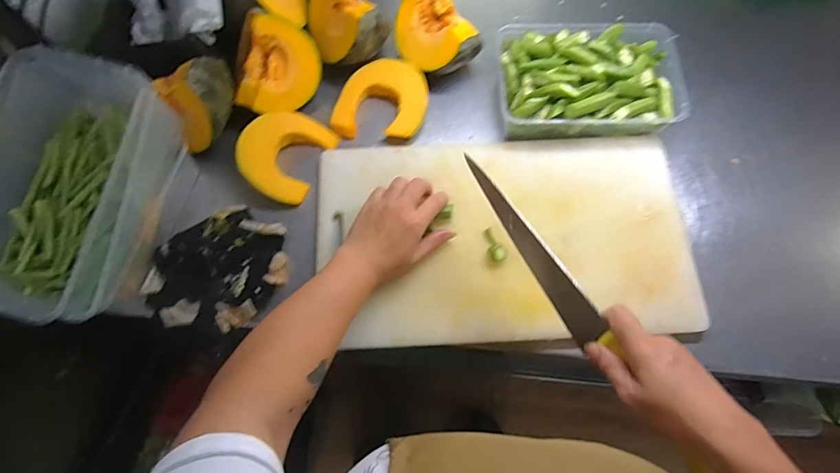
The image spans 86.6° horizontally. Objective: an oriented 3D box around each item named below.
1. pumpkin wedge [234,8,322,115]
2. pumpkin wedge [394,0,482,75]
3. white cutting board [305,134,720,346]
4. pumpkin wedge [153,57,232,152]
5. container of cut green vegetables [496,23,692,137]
[{"bbox_3d":[-0.181,-0.214,0.547,0.109,0.082,0.091,-12,71,-4],"label":"pumpkin wedge"},{"bbox_3d":[0.013,-0.256,0.583,0.075,0.078,0.122,-40,75,-12],"label":"pumpkin wedge"},{"bbox_3d":[0.099,-0.004,0.530,0.434,0.029,0.244,-3,70,-1],"label":"white cutting board"},{"bbox_3d":[-0.258,-0.162,0.526,0.082,0.071,0.082,-25,72,-8],"label":"pumpkin wedge"},{"bbox_3d":[0.212,-0.204,0.567,0.221,0.066,0.154,-3,70,0],"label":"container of cut green vegetables"}]

